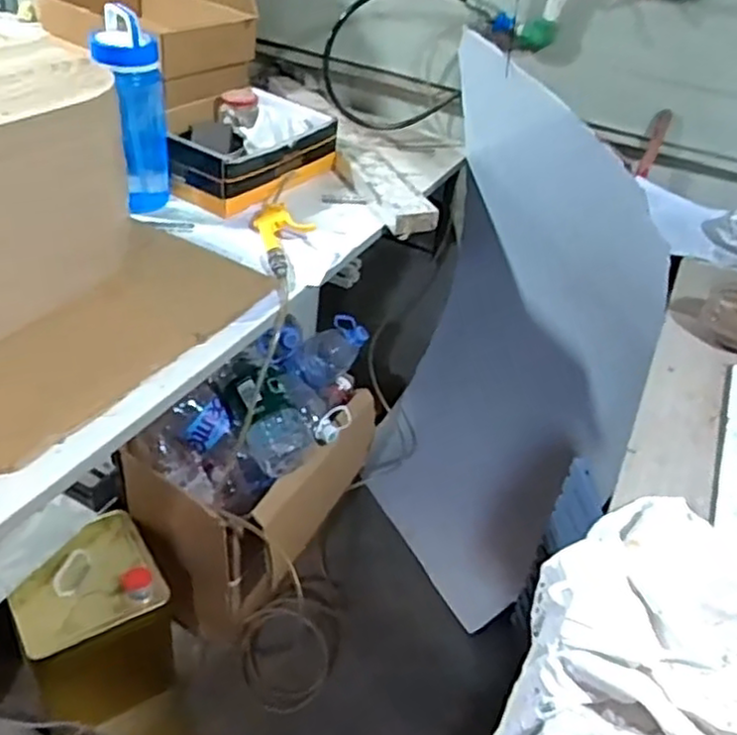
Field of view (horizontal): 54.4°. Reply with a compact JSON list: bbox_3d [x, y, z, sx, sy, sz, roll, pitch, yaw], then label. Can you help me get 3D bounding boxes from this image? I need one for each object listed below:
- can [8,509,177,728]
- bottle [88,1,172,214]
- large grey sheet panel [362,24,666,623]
[{"bbox_3d":[-0.501,0.461,1.315,0.236,0.259,0.266,-17,45,-28],"label":"can"},{"bbox_3d":[-0.358,-0.387,1.095,0.092,0.286,0.080,-6,40,-17],"label":"bottle"},{"bbox_3d":[0.264,-0.001,1.488,0.240,1.106,0.604,-22,47,-32],"label":"large grey sheet panel"}]

